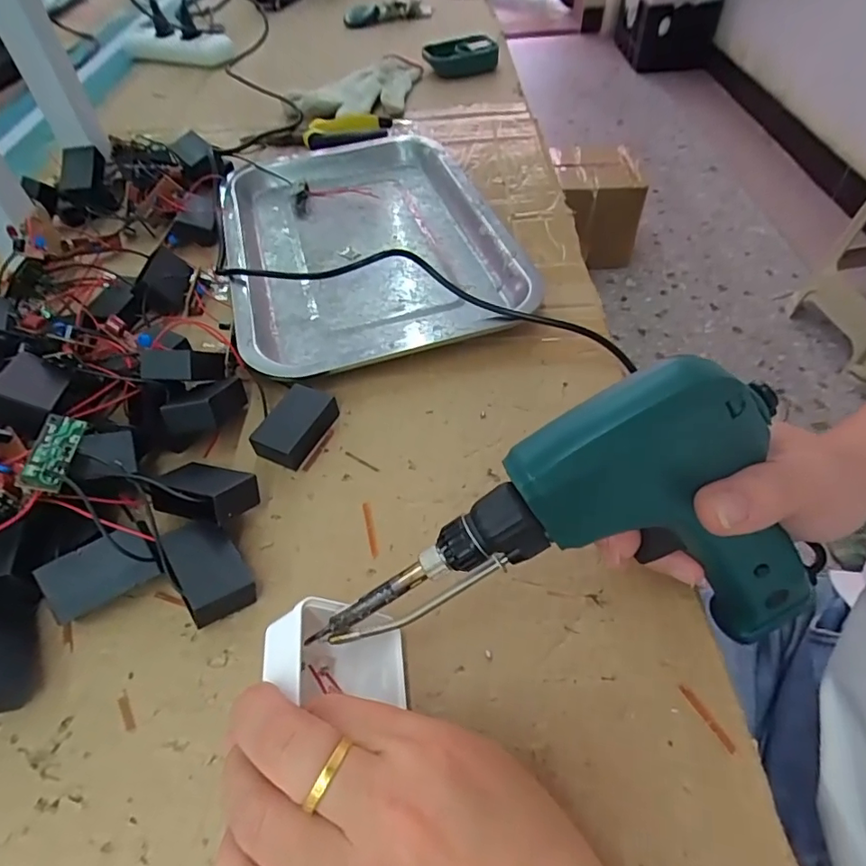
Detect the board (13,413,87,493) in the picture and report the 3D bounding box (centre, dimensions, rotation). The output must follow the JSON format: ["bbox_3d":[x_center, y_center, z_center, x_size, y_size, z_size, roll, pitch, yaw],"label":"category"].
[{"bbox_3d":[-0.180,0.008,0.252,0.017,0.004,0.044,16,42,-25],"label":"board"}]

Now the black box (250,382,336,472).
[{"bbox_3d":[-0.082,-0.004,0.316,0.032,0.017,0.050,23,56,20],"label":"black box"}]

